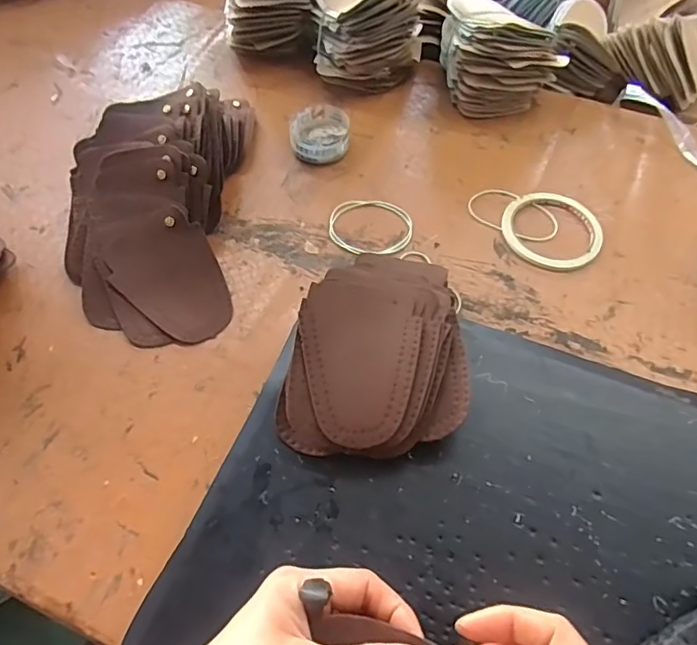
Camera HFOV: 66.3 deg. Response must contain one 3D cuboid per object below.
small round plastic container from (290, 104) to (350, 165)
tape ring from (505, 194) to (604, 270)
[{"bbox_3d":[-0.031,-0.203,0.581,0.062,0.025,0.068,1,58,1],"label":"small round plastic container"},{"bbox_3d":[0.198,-0.091,0.519,0.093,0.006,0.093,0,58,0],"label":"tape ring"}]

